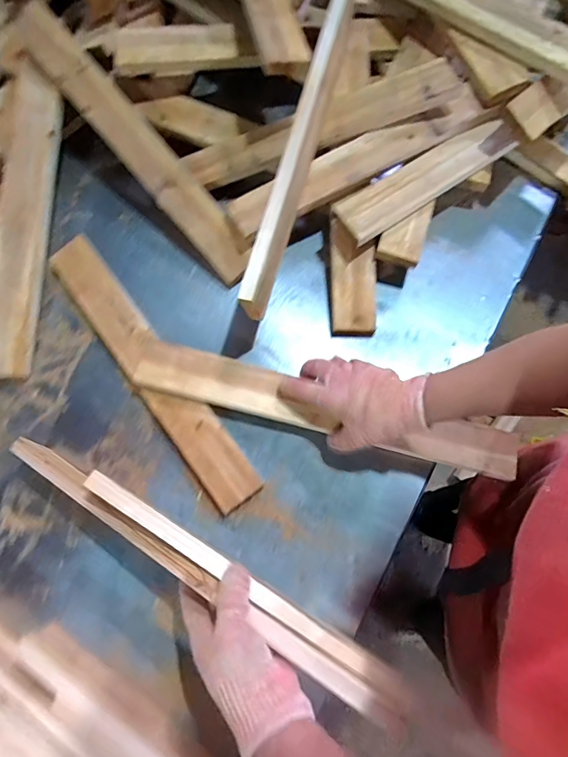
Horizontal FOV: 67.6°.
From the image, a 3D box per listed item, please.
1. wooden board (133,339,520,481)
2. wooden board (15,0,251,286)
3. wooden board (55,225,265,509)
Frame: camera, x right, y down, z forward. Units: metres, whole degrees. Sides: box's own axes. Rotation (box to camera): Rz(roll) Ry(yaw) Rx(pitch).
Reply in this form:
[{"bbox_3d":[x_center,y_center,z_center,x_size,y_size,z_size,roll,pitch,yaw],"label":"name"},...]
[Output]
[{"bbox_3d":[0.053,0.038,0.554,0.500,0.029,0.068,16,73,3],"label":"wooden board"},{"bbox_3d":[-0.222,-0.355,0.624,0.071,0.032,0.513,-41,86,-2],"label":"wooden board"},{"bbox_3d":[-0.186,-0.022,0.582,0.066,0.024,0.451,-36,75,-10],"label":"wooden board"}]

